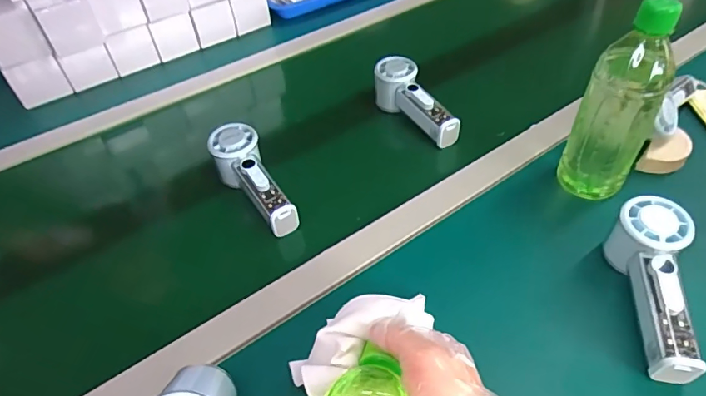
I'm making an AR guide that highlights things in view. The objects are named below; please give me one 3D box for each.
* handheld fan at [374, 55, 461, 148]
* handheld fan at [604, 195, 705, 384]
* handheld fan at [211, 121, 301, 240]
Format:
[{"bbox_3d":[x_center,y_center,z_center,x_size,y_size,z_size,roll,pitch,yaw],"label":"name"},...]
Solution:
[{"bbox_3d":[0.083,-0.129,0.615,0.055,0.059,0.146,-24,47,-17],"label":"handheld fan"},{"bbox_3d":[0.263,0.078,0.404,0.057,0.059,0.160,4,60,10],"label":"handheld fan"},{"bbox_3d":[-0.111,-0.018,0.533,0.056,0.055,0.155,-29,62,-22],"label":"handheld fan"}]

